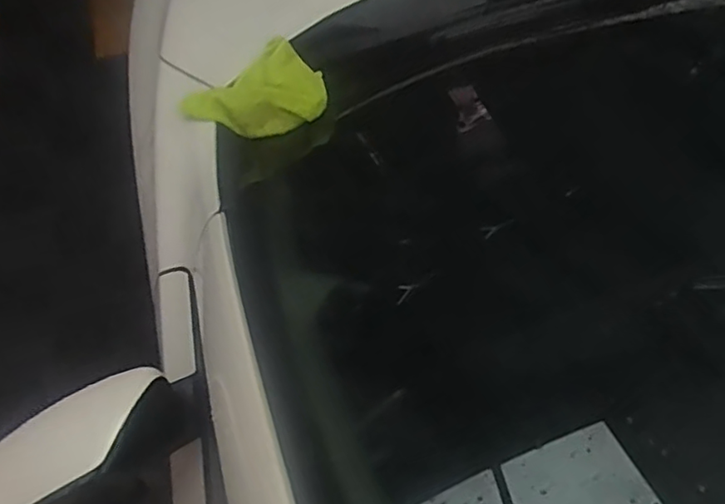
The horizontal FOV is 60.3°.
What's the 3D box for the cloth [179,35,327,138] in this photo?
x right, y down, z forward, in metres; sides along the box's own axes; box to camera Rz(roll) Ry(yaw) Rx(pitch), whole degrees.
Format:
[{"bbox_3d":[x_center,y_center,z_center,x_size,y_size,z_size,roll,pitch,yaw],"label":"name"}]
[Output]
[{"bbox_3d":[-0.154,-0.241,0.893,0.205,0.066,0.141,0,67,3],"label":"cloth"}]

